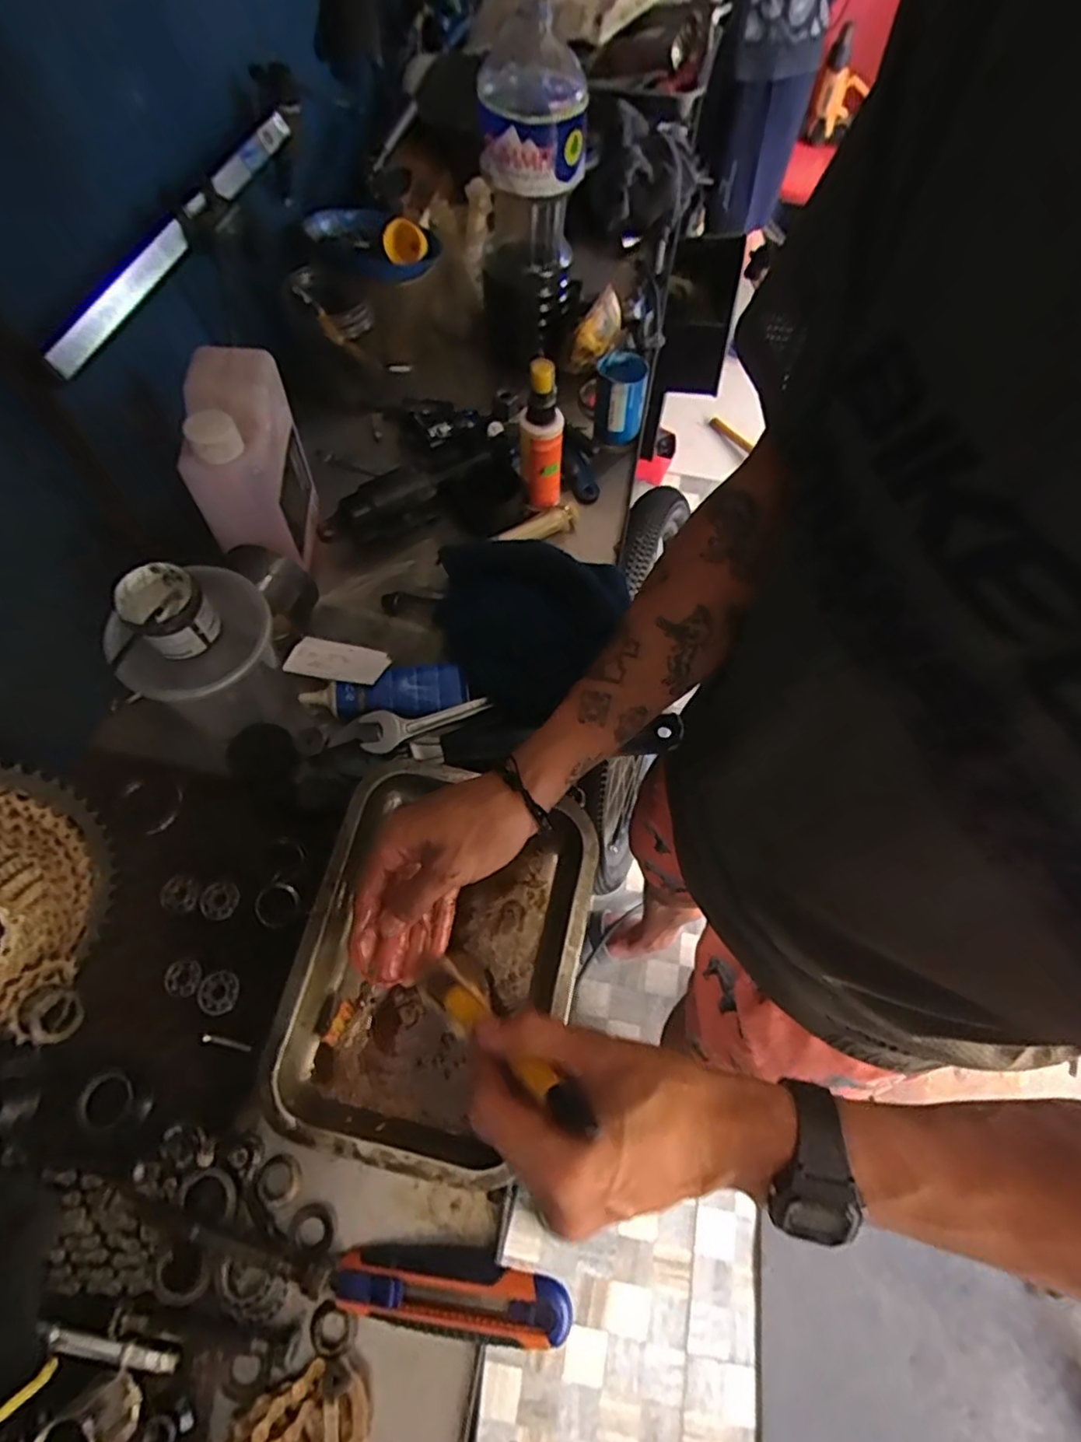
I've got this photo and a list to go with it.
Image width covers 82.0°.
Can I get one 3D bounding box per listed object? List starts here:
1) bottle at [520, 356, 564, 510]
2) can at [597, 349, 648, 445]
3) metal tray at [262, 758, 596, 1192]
[{"bbox_3d":[0.002,-0.279,0.610,0.042,0.152,0.034,2,64,-2],"label":"bottle"},{"bbox_3d":[0.088,-0.359,0.692,0.055,0.079,0.067,6,64,0],"label":"can"},{"bbox_3d":[-0.070,0.165,0.441,0.182,0.052,0.252,12,64,3],"label":"metal tray"}]

